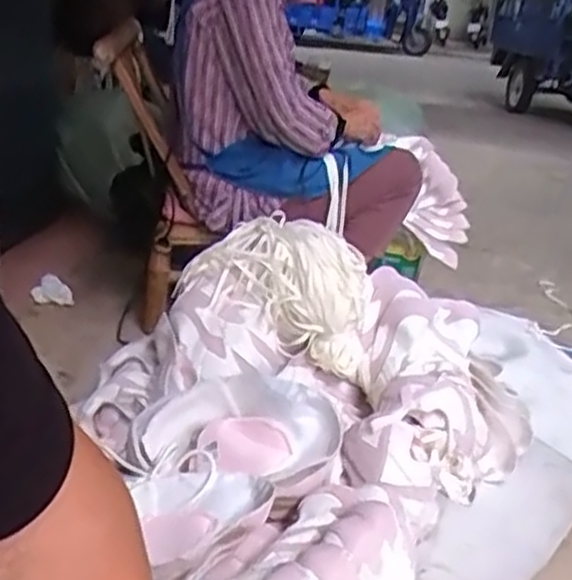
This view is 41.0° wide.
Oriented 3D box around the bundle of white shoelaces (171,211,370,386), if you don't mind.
[{"bbox_3d":[-0.011,0.000,1.260,0.307,0.198,0.147,9,22,10],"label":"bundle of white shoelaces"}]

